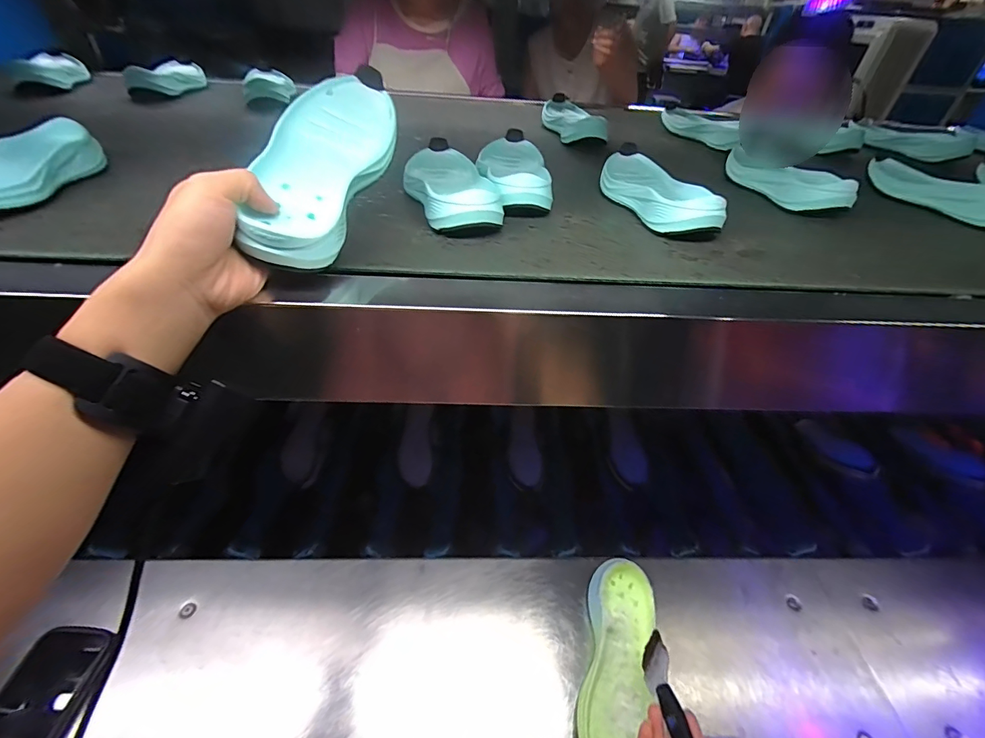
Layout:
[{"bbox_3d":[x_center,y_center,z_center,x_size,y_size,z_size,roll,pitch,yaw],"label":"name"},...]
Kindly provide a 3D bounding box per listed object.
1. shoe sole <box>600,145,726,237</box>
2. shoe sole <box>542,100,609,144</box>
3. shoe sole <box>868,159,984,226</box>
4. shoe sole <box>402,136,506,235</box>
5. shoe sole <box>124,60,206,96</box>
[{"bbox_3d":[0.172,-0.200,0.464,0.077,0.036,0.191,-2,41,-7],"label":"shoe sole"},{"bbox_3d":[0.128,-0.408,0.695,0.073,0.035,0.174,-3,41,-8],"label":"shoe sole"},{"bbox_3d":[0.560,-0.221,0.527,0.069,0.030,0.188,-15,44,-21],"label":"shoe sole"},{"bbox_3d":[-0.047,-0.192,0.442,0.078,0.037,0.189,-8,42,-14],"label":"shoe sole"},{"bbox_3d":[-0.527,-0.475,0.691,0.067,0.034,0.189,-3,41,-8],"label":"shoe sole"}]

